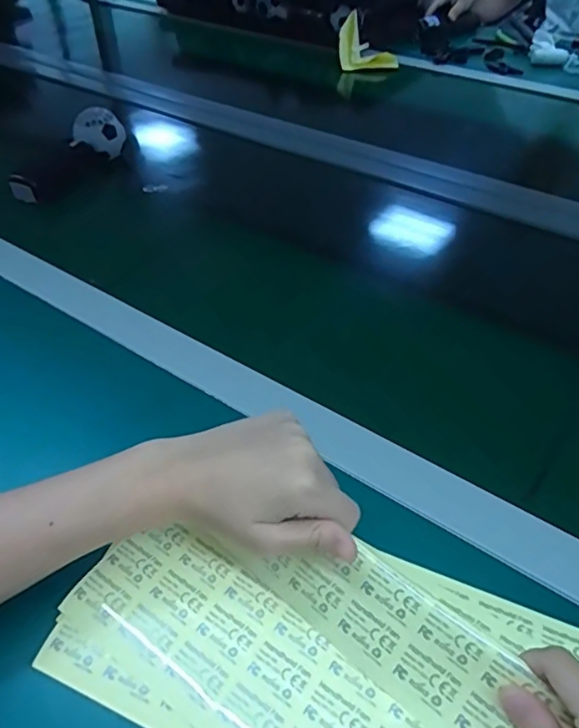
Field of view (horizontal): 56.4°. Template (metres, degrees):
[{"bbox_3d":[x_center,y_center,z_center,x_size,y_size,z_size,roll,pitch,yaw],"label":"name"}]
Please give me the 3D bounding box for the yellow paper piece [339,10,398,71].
[{"bbox_3d":[0.135,-0.591,0.988,0.109,0.027,0.110,-7,88,-17],"label":"yellow paper piece"}]

